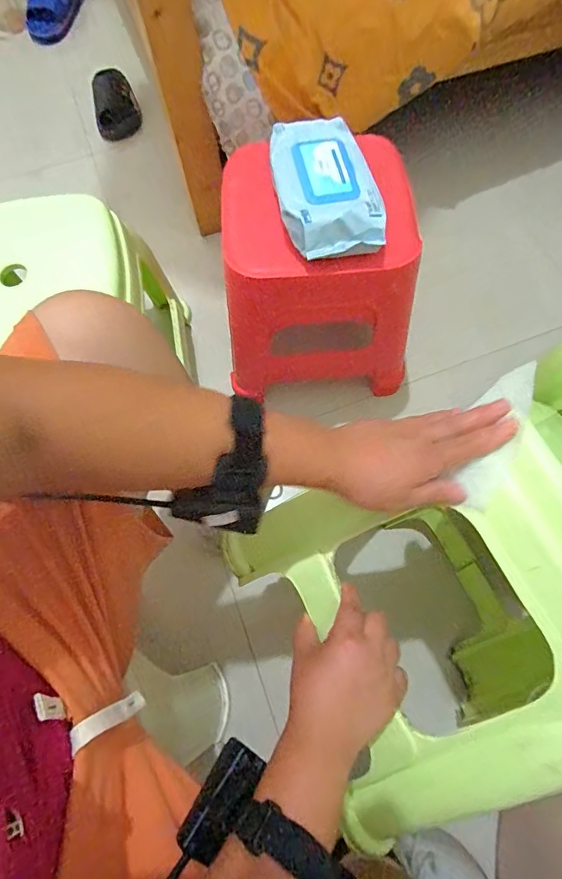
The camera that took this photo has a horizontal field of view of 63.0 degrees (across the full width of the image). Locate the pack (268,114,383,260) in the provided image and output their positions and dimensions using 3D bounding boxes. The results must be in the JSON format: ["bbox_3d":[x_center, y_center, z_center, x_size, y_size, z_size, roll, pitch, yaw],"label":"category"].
[{"bbox_3d":[0.052,-0.294,0.552,0.110,0.053,0.182,-11,70,-2],"label":"pack"}]

